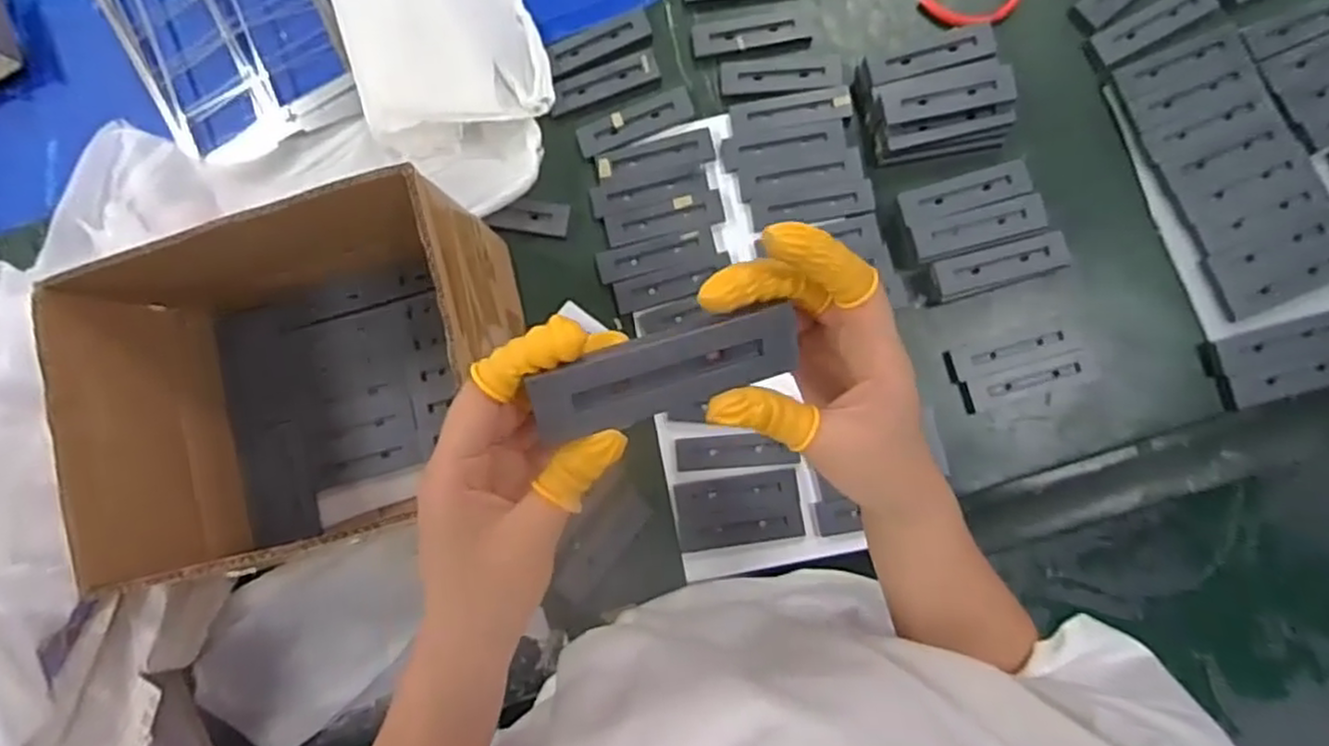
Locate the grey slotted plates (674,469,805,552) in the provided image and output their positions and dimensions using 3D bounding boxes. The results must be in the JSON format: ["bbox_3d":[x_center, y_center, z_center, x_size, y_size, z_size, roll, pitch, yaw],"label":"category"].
[{"bbox_3d":[0.065,0.122,0.645,0.109,0.006,0.059,-9,85,4],"label":"grey slotted plates"}]

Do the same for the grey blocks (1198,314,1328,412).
[{"bbox_3d":[0.522,-0.010,0.609,0.125,0.014,0.060,-14,84,4],"label":"grey blocks"}]

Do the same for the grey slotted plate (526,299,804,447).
[{"bbox_3d":[0.002,0.002,0.289,0.102,0.037,0.011,-17,42,-15],"label":"grey slotted plate"}]

